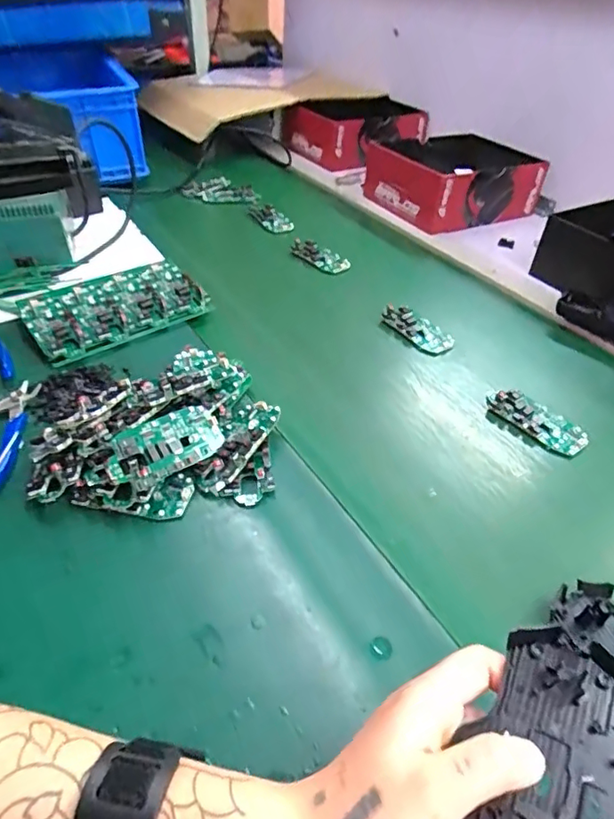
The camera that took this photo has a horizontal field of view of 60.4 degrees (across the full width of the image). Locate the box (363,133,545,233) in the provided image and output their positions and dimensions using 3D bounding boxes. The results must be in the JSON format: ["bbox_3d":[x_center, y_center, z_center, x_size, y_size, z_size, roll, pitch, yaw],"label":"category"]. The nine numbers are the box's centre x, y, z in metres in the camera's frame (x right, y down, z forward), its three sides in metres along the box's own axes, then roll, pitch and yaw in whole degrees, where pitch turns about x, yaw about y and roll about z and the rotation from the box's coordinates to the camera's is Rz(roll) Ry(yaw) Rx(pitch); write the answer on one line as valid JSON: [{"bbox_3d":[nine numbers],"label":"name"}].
[{"bbox_3d":[0.240,-0.395,0.897,0.237,0.092,0.210,-21,47,-24],"label":"box"}]

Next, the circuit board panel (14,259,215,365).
[{"bbox_3d":[-0.218,-0.117,0.604,0.186,0.028,0.110,-26,49,-28],"label":"circuit board panel"}]

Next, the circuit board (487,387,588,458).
[{"bbox_3d":[0.222,0.009,0.510,0.042,0.016,0.094,-31,52,-32],"label":"circuit board"}]

